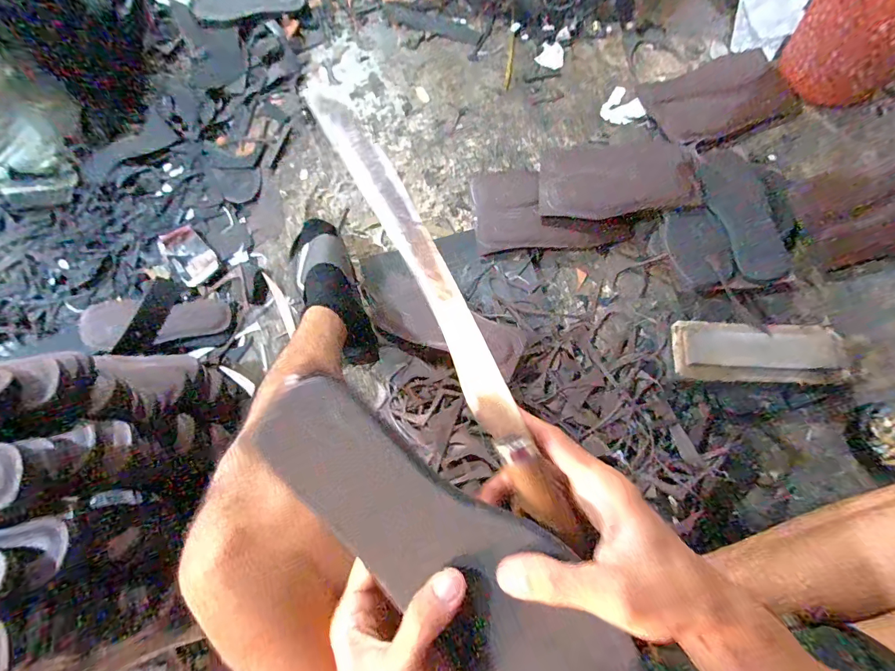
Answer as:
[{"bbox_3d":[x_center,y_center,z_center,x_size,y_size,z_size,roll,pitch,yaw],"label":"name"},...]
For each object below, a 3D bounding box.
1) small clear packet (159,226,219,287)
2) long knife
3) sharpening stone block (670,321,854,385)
[{"bbox_3d":[-0.494,-0.155,0.753,0.072,0.012,0.120,-38,75,-8],"label":"small clear packet"},{"bbox_3d":[0.007,0.002,0.218,0.023,0.021,0.274,-29,100,-4],"label":"long knife"},{"bbox_3d":[0.450,0.025,0.568,0.232,0.049,0.084,3,73,4],"label":"sharpening stone block"}]

